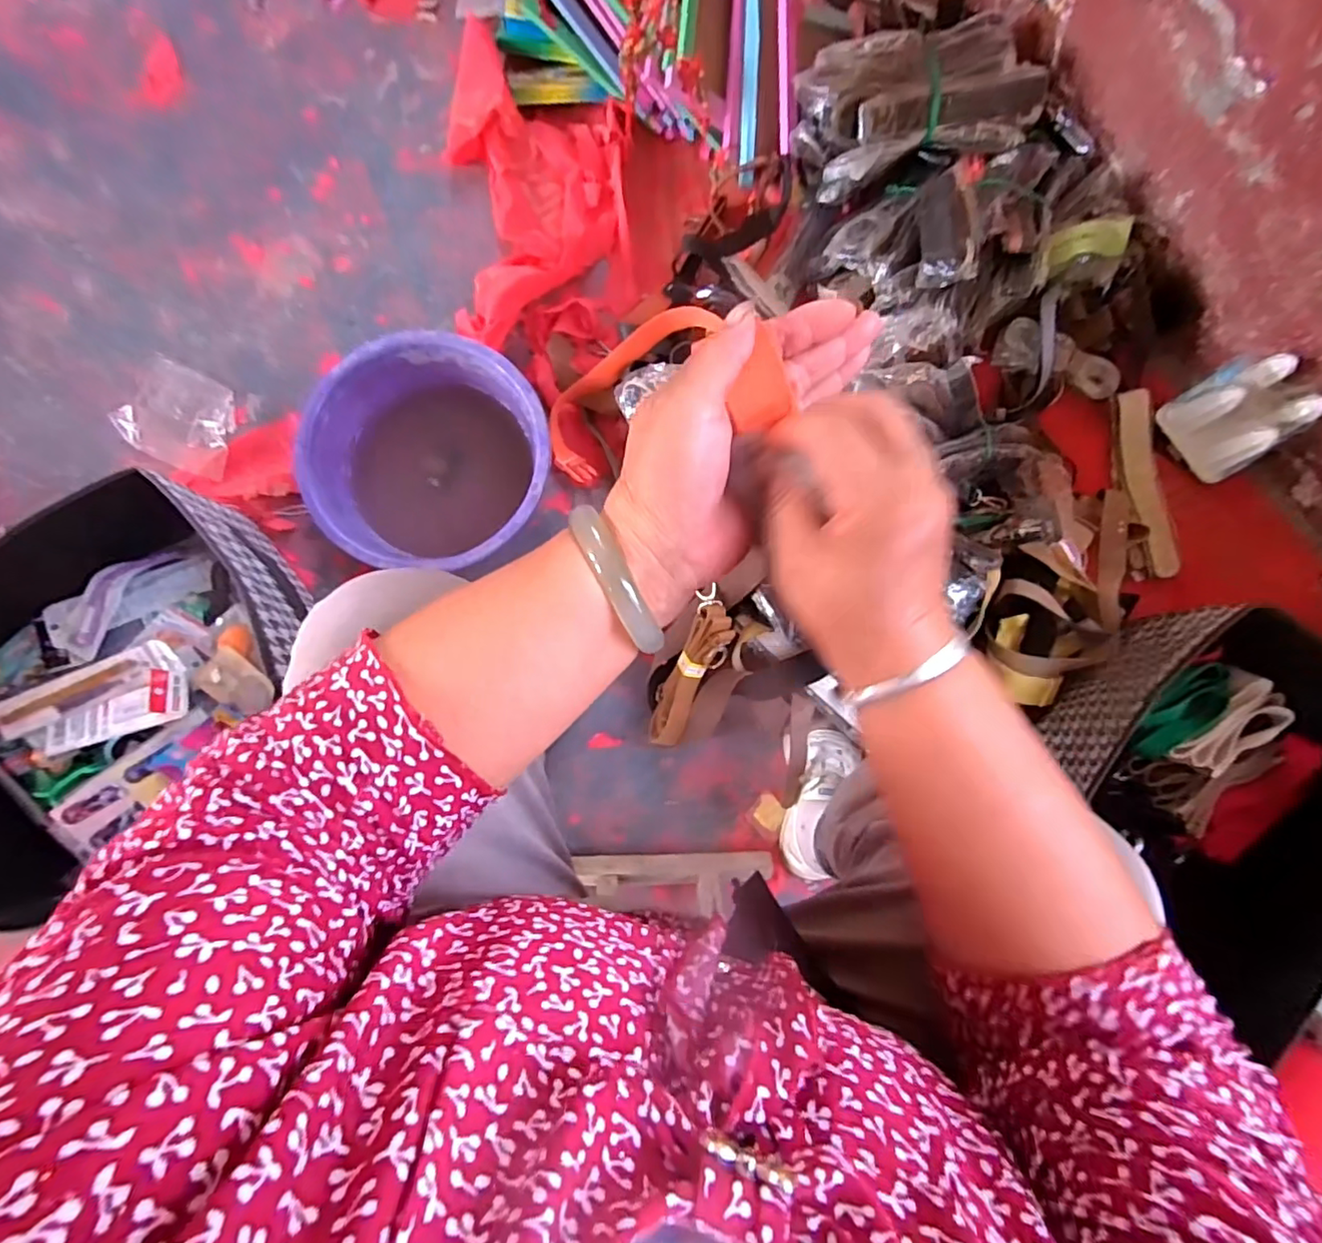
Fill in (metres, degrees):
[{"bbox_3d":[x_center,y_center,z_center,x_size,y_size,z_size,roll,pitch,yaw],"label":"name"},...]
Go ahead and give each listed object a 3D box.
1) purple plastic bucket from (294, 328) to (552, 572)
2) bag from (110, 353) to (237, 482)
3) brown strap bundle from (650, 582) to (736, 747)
[{"bbox_3d":[-0.291,-0.203,0.758,0.260,0.116,0.289,18,83,0],"label":"purple plastic bucket"},{"bbox_3d":[-0.642,-0.274,0.800,0.190,0.012,0.126,27,80,10],"label":"bag"},{"bbox_3d":[0.036,0.064,0.709,0.053,0.046,0.202,23,118,1],"label":"brown strap bundle"}]

